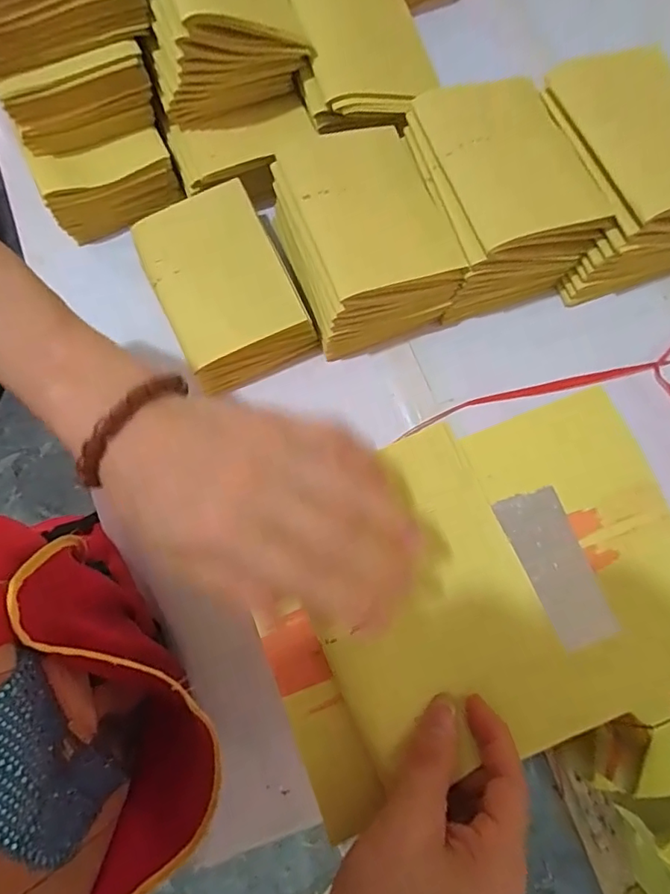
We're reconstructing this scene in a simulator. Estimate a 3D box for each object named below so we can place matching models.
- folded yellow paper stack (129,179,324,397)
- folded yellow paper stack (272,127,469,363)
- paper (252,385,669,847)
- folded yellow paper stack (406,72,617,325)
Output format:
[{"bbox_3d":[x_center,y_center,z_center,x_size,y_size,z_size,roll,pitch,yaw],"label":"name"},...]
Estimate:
[{"bbox_3d":[-0.104,-0.147,0.487,0.116,0.051,0.161,-26,78,-4],"label":"folded yellow paper stack"},{"bbox_3d":[0.023,-0.189,0.479,0.126,0.094,0.173,-20,77,-3],"label":"folded yellow paper stack"},{"bbox_3d":[0.072,0.073,0.272,0.221,0.020,0.158,-22,77,-4],"label":"paper"},{"bbox_3d":[0.144,-0.224,0.475,0.133,0.100,0.168,-13,77,-1],"label":"folded yellow paper stack"}]

